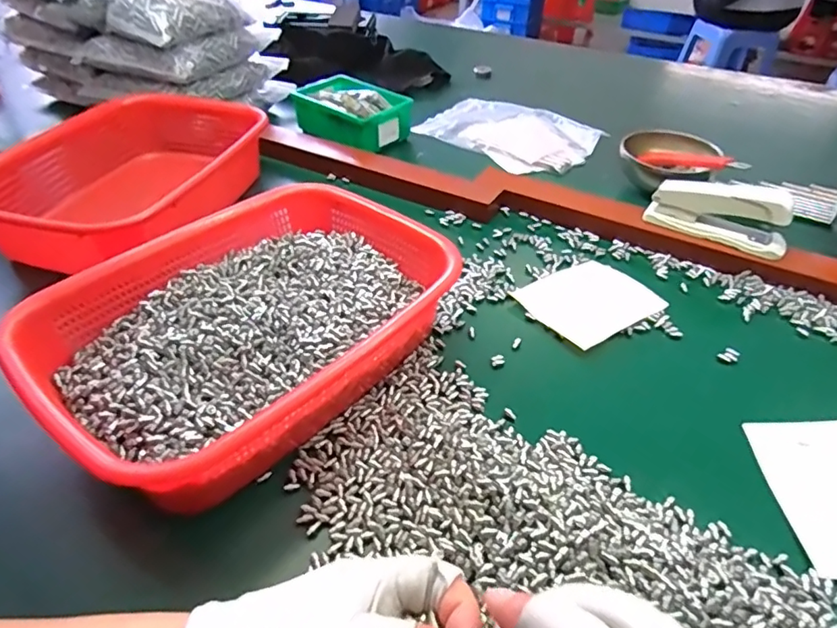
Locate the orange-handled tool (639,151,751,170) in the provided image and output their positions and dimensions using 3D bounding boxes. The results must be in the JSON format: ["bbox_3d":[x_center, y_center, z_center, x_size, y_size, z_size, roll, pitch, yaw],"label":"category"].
[{"bbox_3d":[0.307,-0.169,0.605,0.020,0.017,0.117,-27,31,-29],"label":"orange-handled tool"}]

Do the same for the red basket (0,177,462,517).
[{"bbox_3d":[-0.110,-0.001,0.414,0.209,0.068,0.316,27,47,27],"label":"red basket"}]

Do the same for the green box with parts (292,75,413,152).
[{"bbox_3d":[-0.093,-0.279,0.745,0.149,0.050,0.115,32,49,31],"label":"green box with parts"}]

